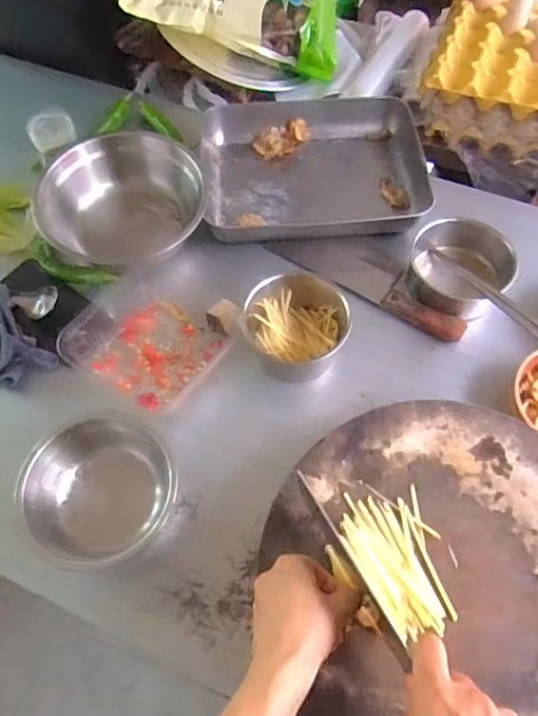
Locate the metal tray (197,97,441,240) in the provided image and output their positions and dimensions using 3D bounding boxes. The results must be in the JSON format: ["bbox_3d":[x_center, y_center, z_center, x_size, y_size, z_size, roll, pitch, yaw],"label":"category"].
[{"bbox_3d":[0.061,-0.266,0.786,0.302,0.044,0.247,-5,61,-1],"label":"metal tray"}]

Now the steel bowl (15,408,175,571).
[{"bbox_3d":[-0.169,0.132,0.556,0.142,0.057,0.138,-1,61,1],"label":"steel bowl"}]

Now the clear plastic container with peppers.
[{"bbox_3d":[-0.132,-0.016,0.649,0.140,0.044,0.142,30,66,17],"label":"clear plastic container with peppers"}]

